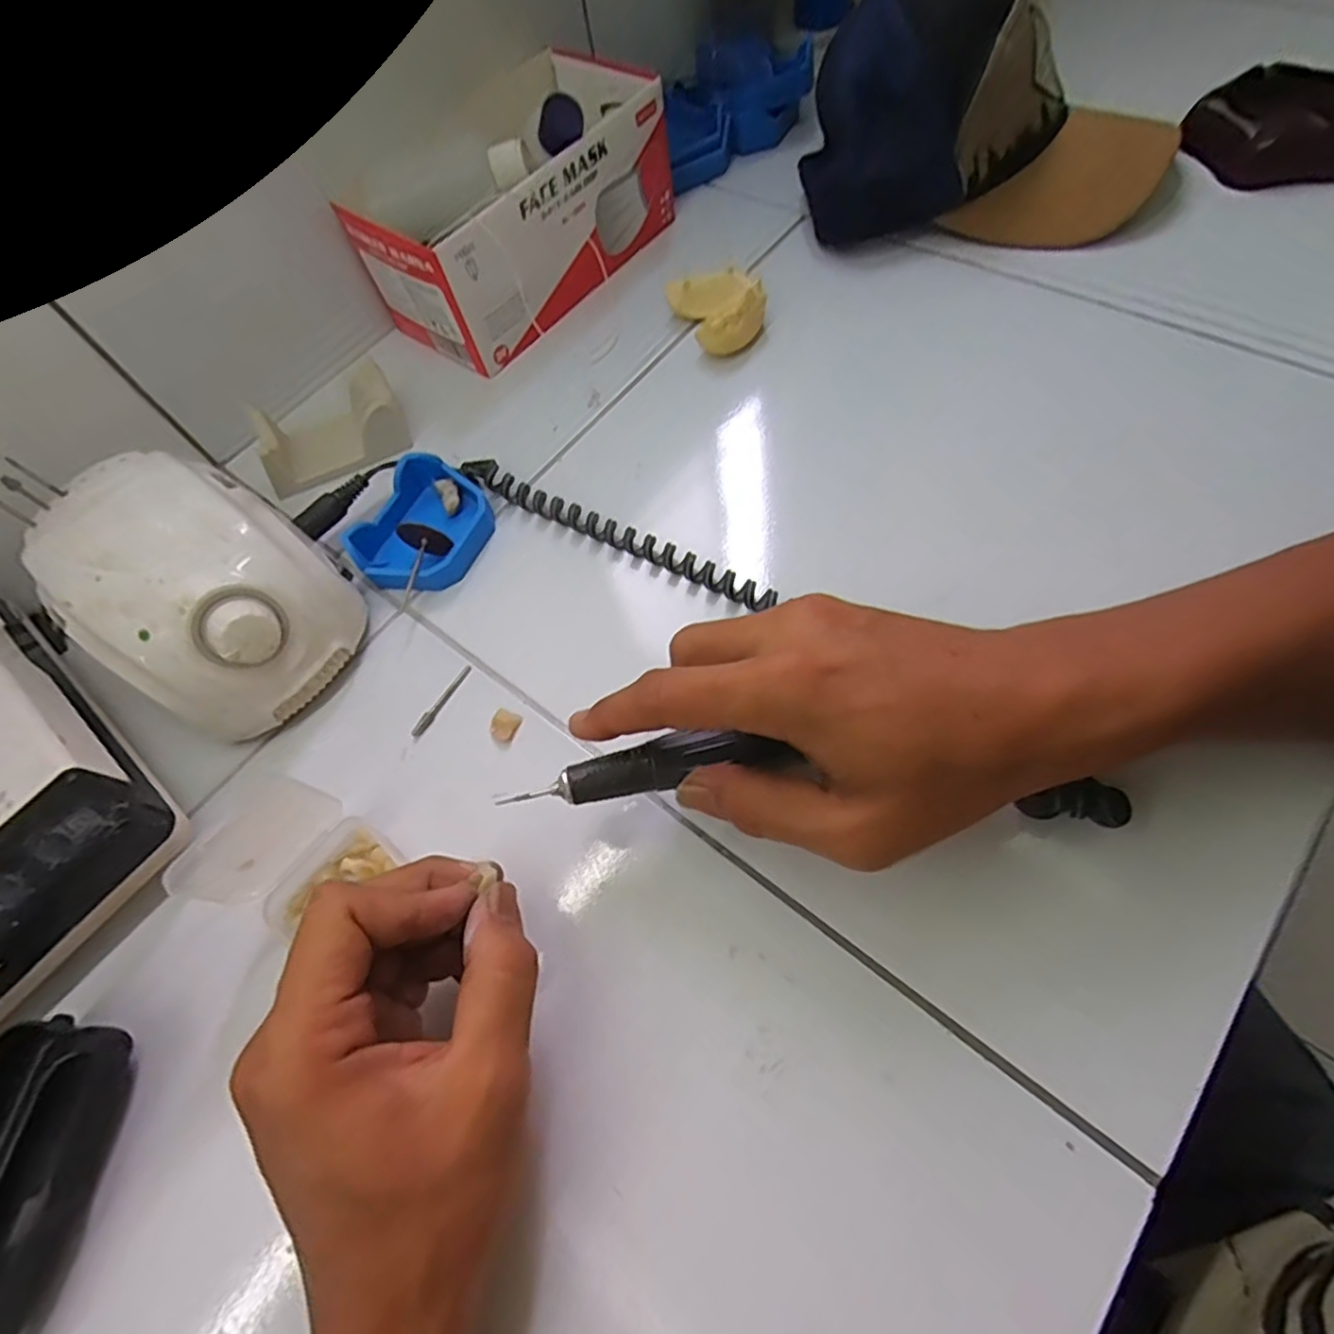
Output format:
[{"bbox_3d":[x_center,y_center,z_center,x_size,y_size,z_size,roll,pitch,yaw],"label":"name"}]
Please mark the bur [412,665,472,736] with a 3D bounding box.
[{"bbox_3d":[-0.114,0.016,0.334,0.004,0.004,0.044,27,70,20],"label":"bur"}]

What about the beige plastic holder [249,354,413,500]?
[{"bbox_3d":[-0.211,-0.151,0.416,0.087,0.035,0.048,-24,62,-4],"label":"beige plastic holder"}]

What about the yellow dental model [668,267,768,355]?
[{"bbox_3d":[0.033,-0.233,0.429,0.045,0.031,0.065,-23,62,-4],"label":"yellow dental model"}]

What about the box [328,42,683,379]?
[{"bbox_3d":[-0.089,-0.308,0.443,0.120,0.088,0.212,29,69,19],"label":"box"}]

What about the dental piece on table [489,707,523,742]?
[{"bbox_3d":[-0.079,0.028,0.324,0.014,0.006,0.015,27,70,20],"label":"dental piece on table"}]

